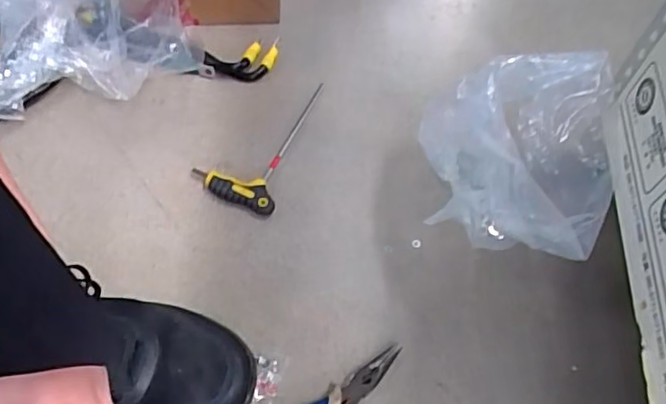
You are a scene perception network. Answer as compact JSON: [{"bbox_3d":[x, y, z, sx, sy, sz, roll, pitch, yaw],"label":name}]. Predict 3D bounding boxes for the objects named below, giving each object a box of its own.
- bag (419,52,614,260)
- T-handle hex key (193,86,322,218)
[{"bbox_3d":[0.178,-0.040,0.551,0.162,0.157,0.149,35,63,15],"label":"bag"},{"bbox_3d":[-0.070,-0.072,0.627,0.086,0.013,0.174,21,60,8],"label":"T-handle hex key"}]

